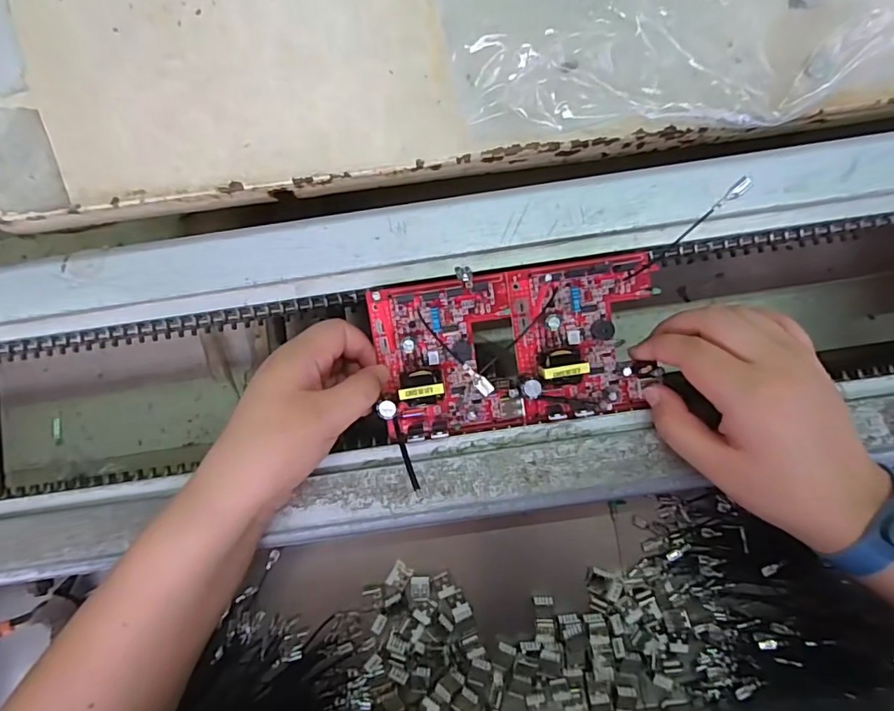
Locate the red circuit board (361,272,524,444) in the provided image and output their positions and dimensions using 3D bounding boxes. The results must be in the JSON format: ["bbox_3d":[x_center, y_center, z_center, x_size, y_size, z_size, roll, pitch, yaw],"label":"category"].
[{"bbox_3d":[0.000,0.003,0.313,0.083,0.023,0.093,-8,93,0],"label":"red circuit board"}]

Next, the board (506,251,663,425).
[{"bbox_3d":[0.084,-0.009,0.312,0.083,0.024,0.094,-8,93,0],"label":"board"}]

